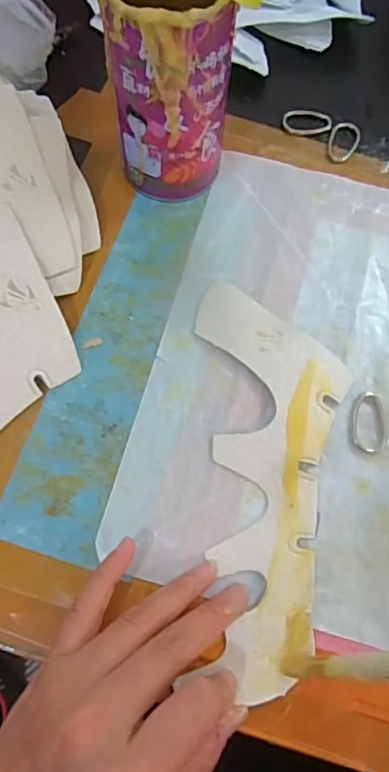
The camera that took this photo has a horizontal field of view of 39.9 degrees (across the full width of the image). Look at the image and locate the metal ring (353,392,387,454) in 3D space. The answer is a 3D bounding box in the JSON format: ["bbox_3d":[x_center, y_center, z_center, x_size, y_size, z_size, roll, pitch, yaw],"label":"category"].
[{"bbox_3d":[0.096,0.019,0.293,0.018,0.004,0.033,6,70,1],"label":"metal ring"}]

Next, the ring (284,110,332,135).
[{"bbox_3d":[0.077,-0.180,0.367,0.032,0.004,0.018,8,70,2],"label":"ring"}]

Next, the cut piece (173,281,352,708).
[{"bbox_3d":[0.039,0.044,0.282,0.077,0.007,0.207,1,71,6],"label":"cut piece"}]

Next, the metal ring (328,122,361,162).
[{"bbox_3d":[0.101,-0.165,0.362,0.020,0.004,0.031,19,70,6],"label":"metal ring"}]

